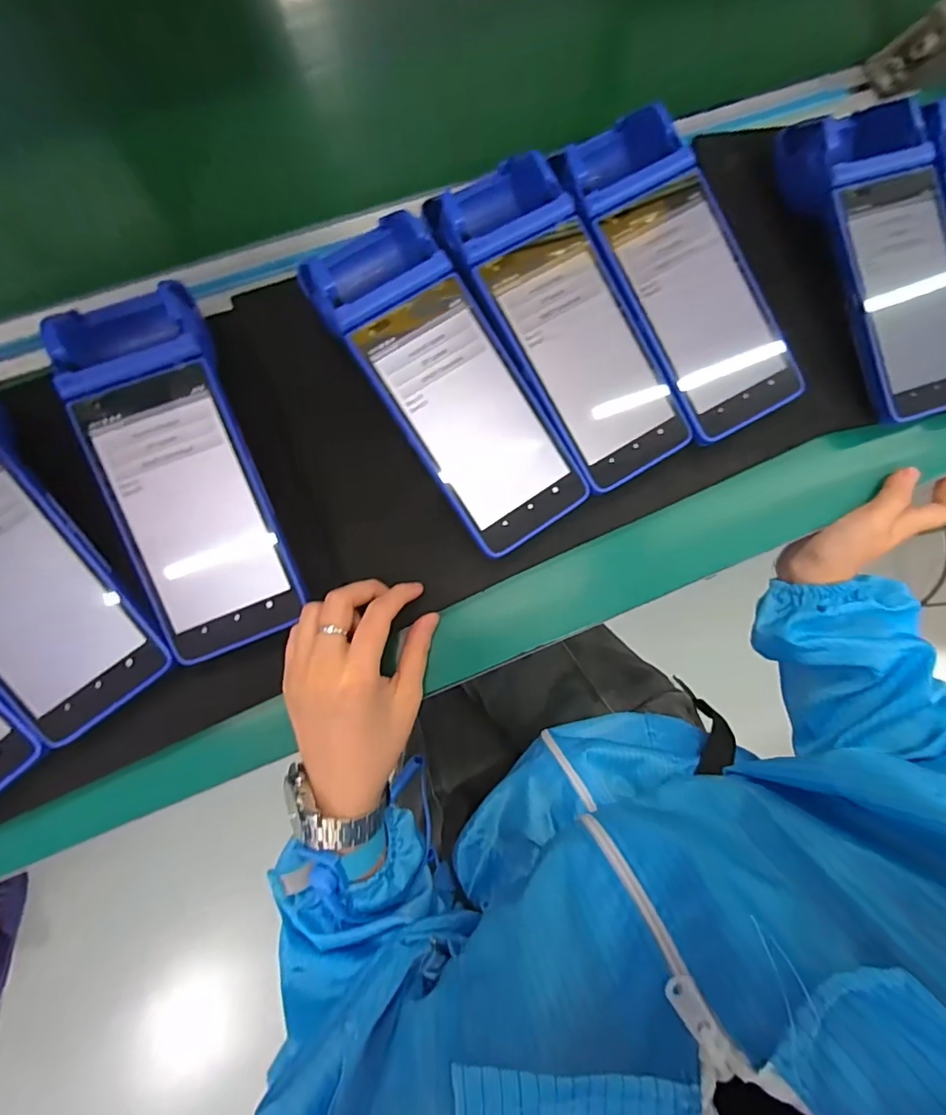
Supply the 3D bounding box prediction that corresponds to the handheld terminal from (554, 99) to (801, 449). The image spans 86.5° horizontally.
[{"bbox_3d":[0.132,-0.191,0.330,0.081,0.034,0.224,-29,85,-8],"label":"handheld terminal"}]

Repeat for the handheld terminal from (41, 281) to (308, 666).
[{"bbox_3d":[-0.169,-0.047,0.290,0.079,0.040,0.202,-20,84,-7],"label":"handheld terminal"}]

